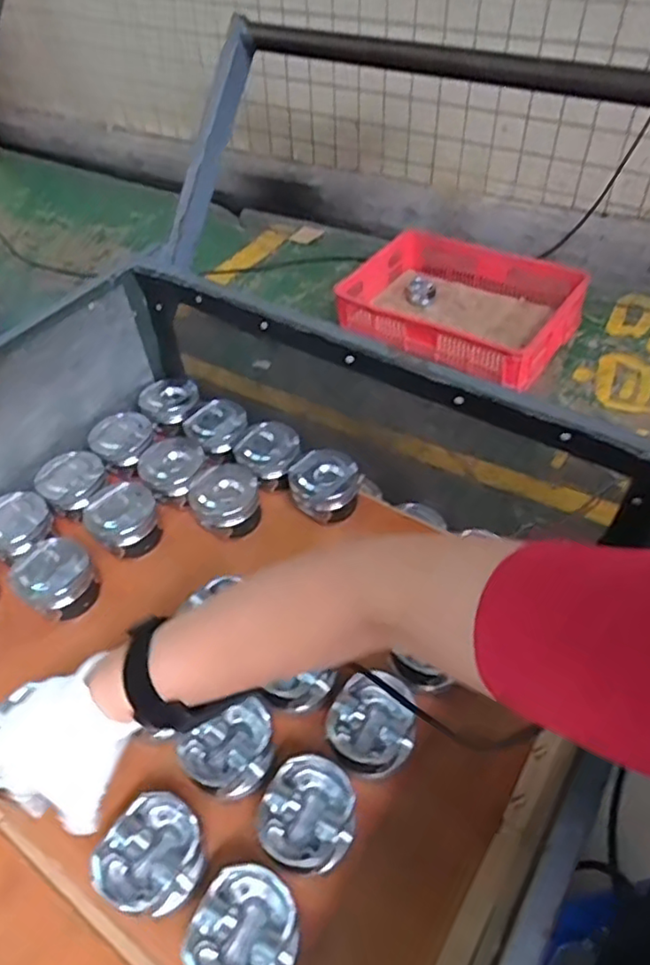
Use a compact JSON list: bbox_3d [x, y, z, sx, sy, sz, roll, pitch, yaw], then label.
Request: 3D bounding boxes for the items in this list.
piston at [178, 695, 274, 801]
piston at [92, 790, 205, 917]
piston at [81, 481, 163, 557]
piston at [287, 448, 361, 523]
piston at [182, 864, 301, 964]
[{"bbox_3d":[-0.086,0.248,0.590,0.084,0.045,0.075,-34,55,-26],"label":"piston"},{"bbox_3d":[-0.141,0.318,0.536,0.078,0.053,0.084,-1,48,1],"label":"piston"},{"bbox_3d":[-0.250,0.045,0.782,0.082,0.052,0.078,-1,48,1],"label":"piston"},{"bbox_3d":[0.001,0.005,0.798,0.089,0.054,0.077,-4,48,-2],"label":"piston"},{"bbox_3d":[-0.061,0.358,0.498,0.078,0.049,0.085,-1,48,1],"label":"piston"}]

